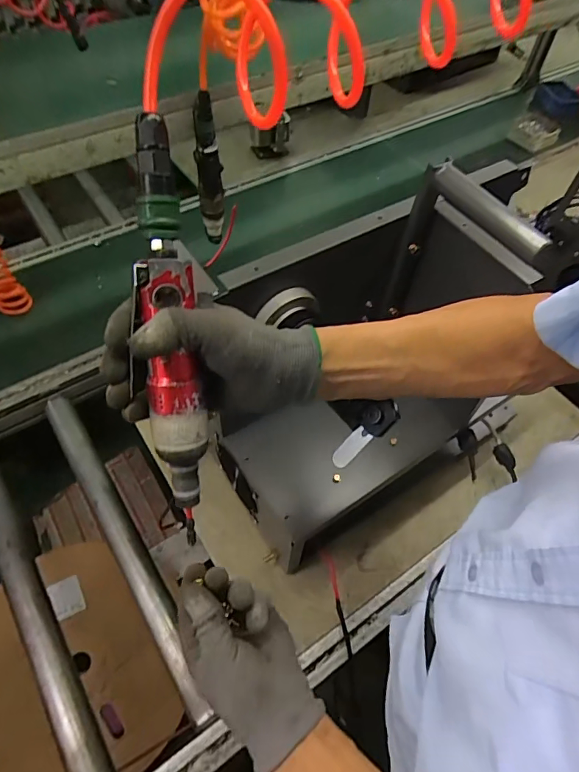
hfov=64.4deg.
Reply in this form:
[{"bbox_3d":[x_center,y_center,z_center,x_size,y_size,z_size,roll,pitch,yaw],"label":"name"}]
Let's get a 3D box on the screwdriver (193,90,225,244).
[{"bbox_3d":[-0.128,-0.332,0.748,0.044,0.254,0.044,-7,57,-7],"label":"screwdriver"}]

